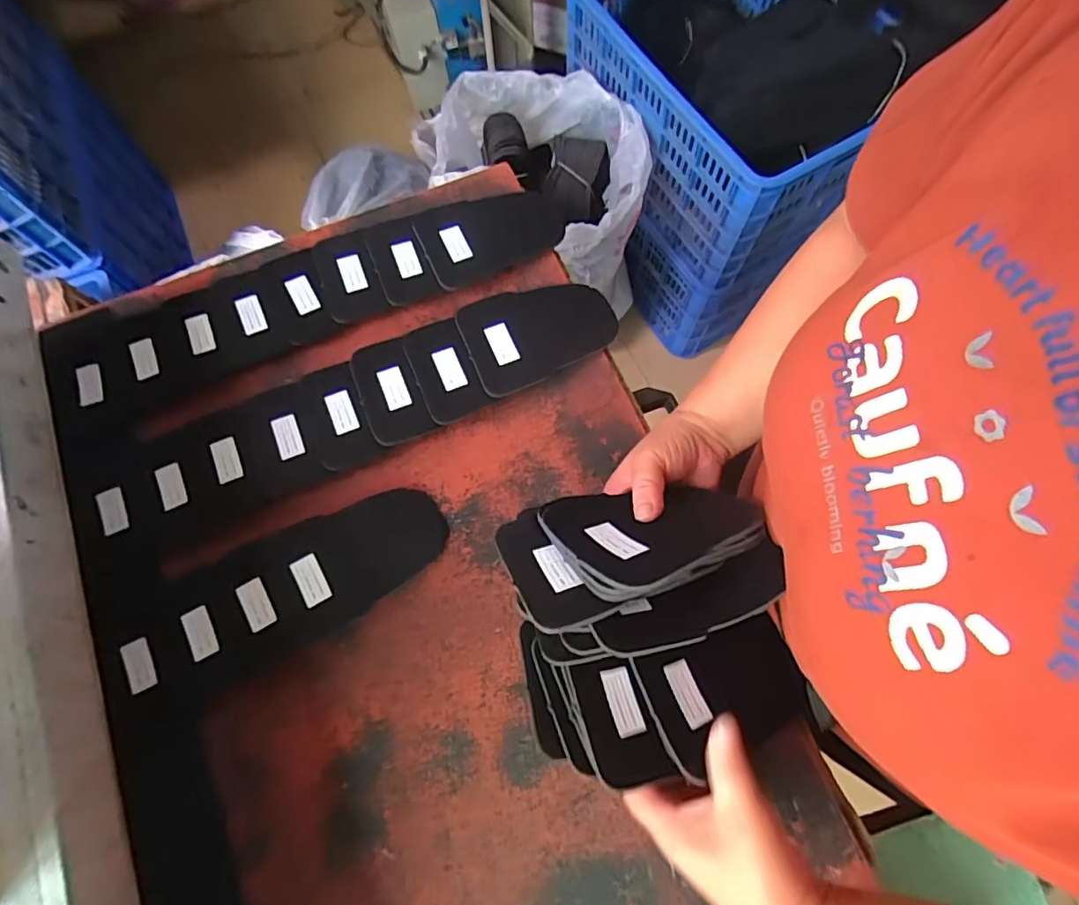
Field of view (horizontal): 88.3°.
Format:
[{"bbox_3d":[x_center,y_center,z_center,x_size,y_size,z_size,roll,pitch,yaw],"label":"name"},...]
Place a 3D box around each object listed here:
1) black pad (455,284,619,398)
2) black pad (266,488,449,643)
[{"bbox_3d":[0.001,-0.116,0.520,0.140,0.012,0.094,-21,73,-5],"label":"black pad"},{"bbox_3d":[-0.148,0.086,0.463,0.140,0.011,0.089,-23,73,-6],"label":"black pad"}]

